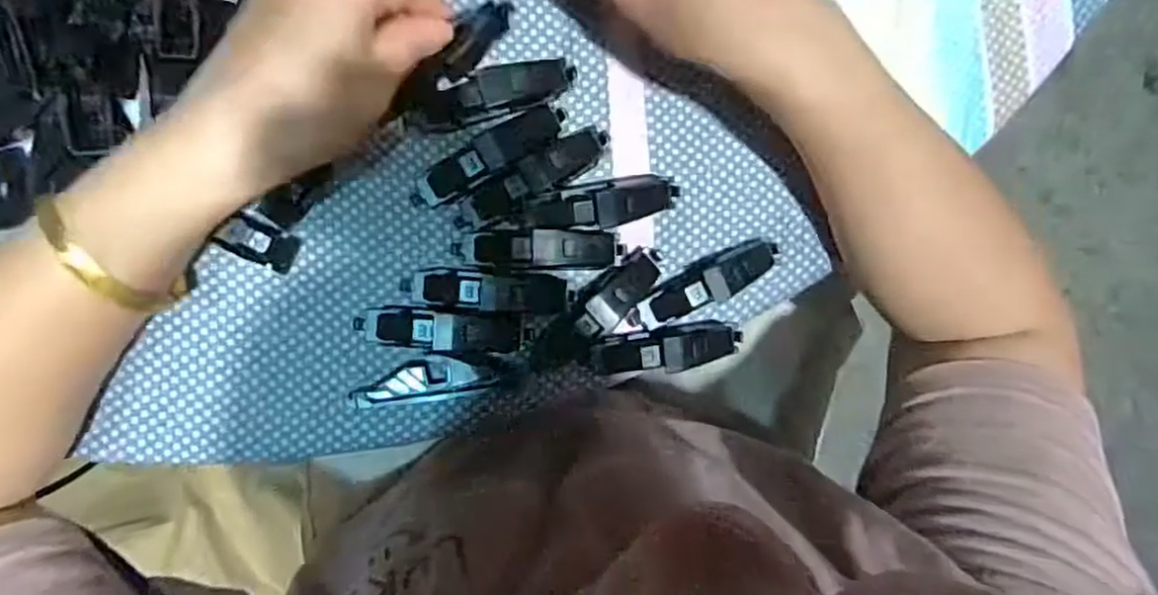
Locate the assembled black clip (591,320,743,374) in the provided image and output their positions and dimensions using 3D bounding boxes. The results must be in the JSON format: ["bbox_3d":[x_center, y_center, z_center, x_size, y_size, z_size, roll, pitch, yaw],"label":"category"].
[{"bbox_3d":[0.044,0.025,0.343,0.073,0.016,0.021,-7,94,-8],"label":"assembled black clip"}]

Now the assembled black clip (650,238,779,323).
[{"bbox_3d":[0.067,-0.011,0.342,0.073,0.021,0.019,-28,96,-6],"label":"assembled black clip"}]

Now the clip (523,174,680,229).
[{"bbox_3d":[0.013,-0.045,0.331,0.076,0.022,0.022,-12,94,-7],"label":"clip"}]

